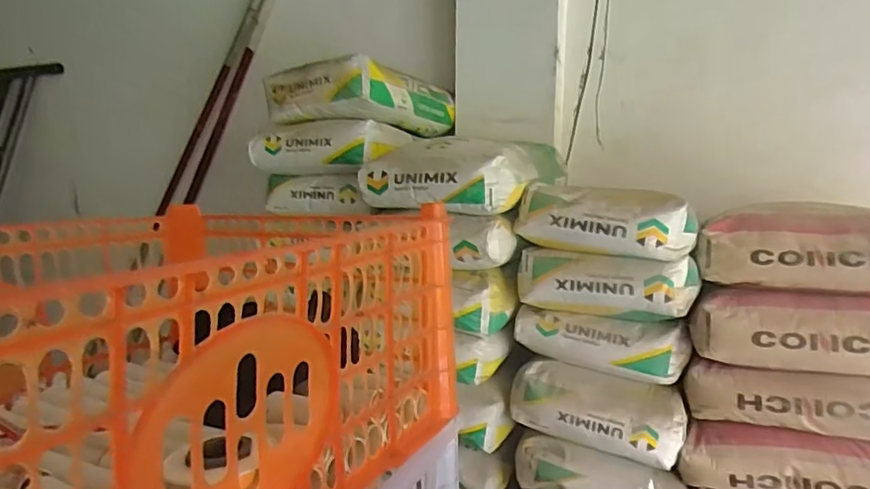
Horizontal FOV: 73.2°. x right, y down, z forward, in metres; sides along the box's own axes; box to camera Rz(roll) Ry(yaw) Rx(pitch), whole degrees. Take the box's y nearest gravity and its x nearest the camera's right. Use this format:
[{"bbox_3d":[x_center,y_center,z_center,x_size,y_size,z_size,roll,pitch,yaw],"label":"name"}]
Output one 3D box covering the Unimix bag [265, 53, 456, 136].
[{"bbox_3d":[-0.187,-0.403,1.665,0.332,0.152,0.474,5,9,29],"label":"Unimix bag"}]

